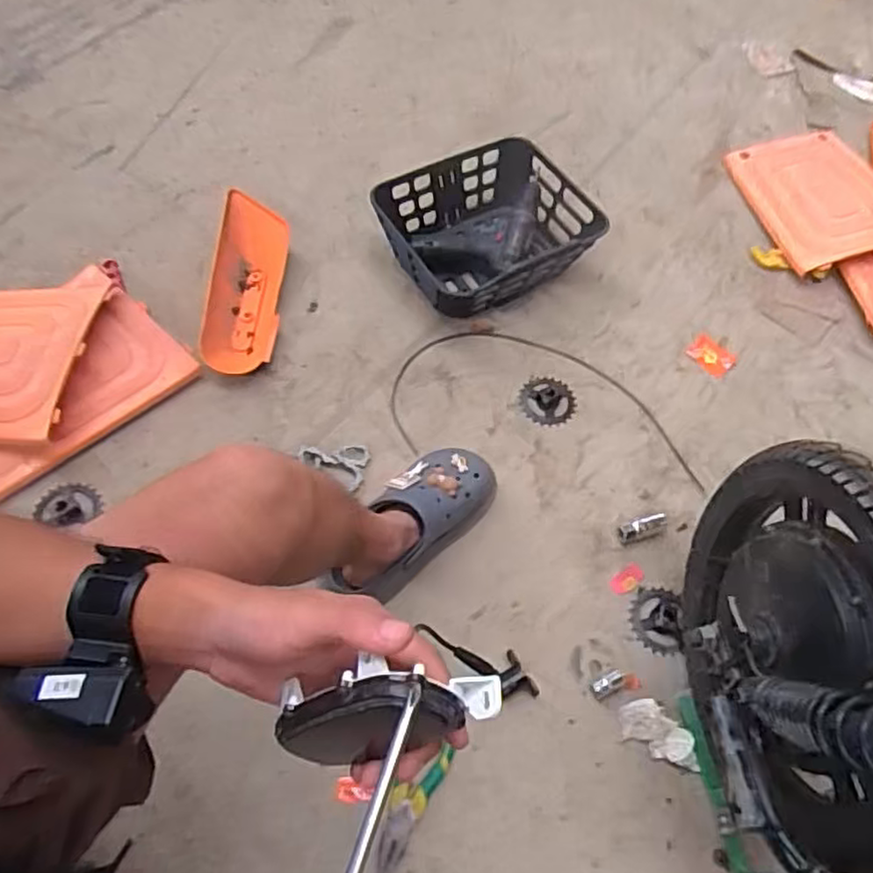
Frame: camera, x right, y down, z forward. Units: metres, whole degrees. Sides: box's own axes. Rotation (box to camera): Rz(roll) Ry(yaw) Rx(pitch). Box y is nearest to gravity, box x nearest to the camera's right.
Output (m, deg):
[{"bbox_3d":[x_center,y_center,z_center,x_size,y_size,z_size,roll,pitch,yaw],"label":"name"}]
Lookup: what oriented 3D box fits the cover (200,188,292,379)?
[{"bbox_3d":[-0.302,-0.240,1.060,0.122,0.056,0.320,5,61,-1],"label":"cover"}]

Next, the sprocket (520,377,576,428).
[{"bbox_3d":[0.171,-0.054,1.022,0.083,0.010,0.085,2,61,-3],"label":"sprocket"}]

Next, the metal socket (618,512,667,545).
[{"bbox_3d":[0.285,0.126,0.915,0.073,0.022,0.027,-13,63,-11],"label":"metal socket"}]

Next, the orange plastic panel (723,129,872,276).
[{"bbox_3d":[0.710,-0.446,1.235,0.254,0.023,0.307,-16,62,-1],"label":"orange plastic panel"}]

